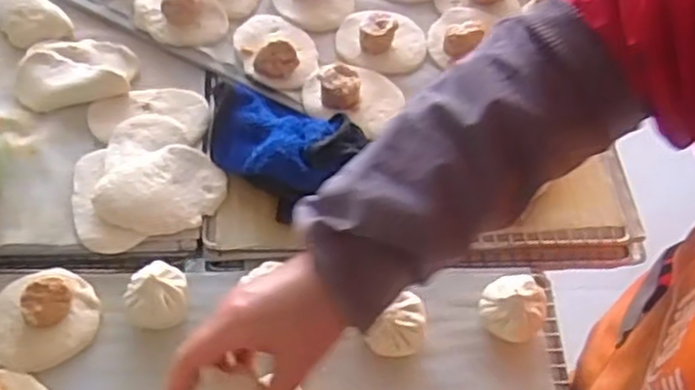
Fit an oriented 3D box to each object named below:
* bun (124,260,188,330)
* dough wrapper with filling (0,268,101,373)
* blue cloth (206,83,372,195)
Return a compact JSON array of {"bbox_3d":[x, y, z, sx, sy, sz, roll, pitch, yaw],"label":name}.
[{"bbox_3d":[-0.158,0.085,0.597,0.048,0.050,0.045,-8,57,-9],"label":"bun"},{"bbox_3d":[-0.255,0.097,0.589,0.091,0.035,0.085,2,56,-3],"label":"dough wrapper with filling"},{"bbox_3d":[-0.067,-0.052,0.664,0.153,0.064,0.106,19,57,8],"label":"blue cloth"}]

